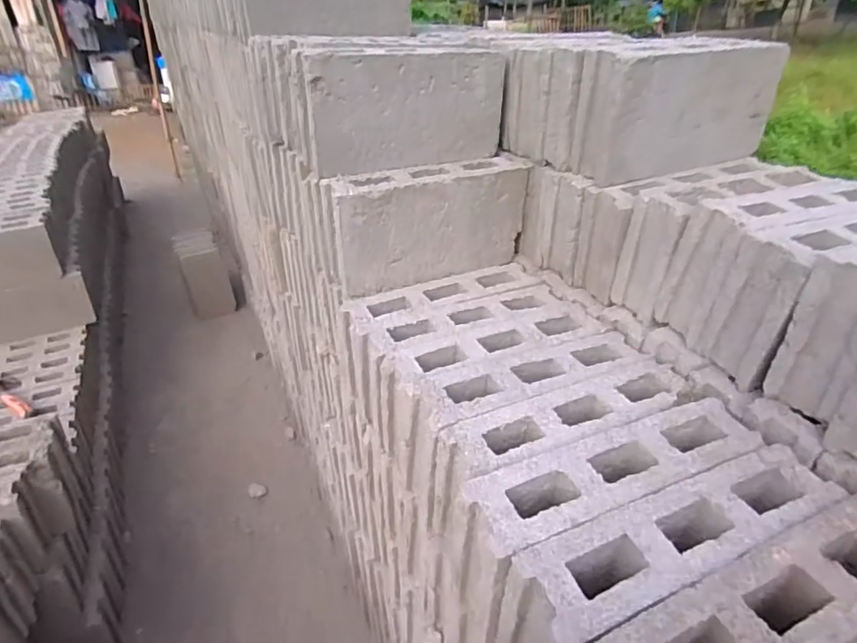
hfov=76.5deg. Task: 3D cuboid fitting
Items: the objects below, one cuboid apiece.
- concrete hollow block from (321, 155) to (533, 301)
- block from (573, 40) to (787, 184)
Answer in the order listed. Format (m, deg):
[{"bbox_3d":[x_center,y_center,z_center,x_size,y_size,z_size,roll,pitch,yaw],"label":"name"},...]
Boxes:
[{"bbox_3d":[0.006,-0.192,1.072,0.402,0.200,0.083,-17,33,-24],"label":"concrete hollow block"},{"bbox_3d":[0.458,-0.373,0.962,0.374,0.195,0.082,-12,31,-17],"label":"block"}]

